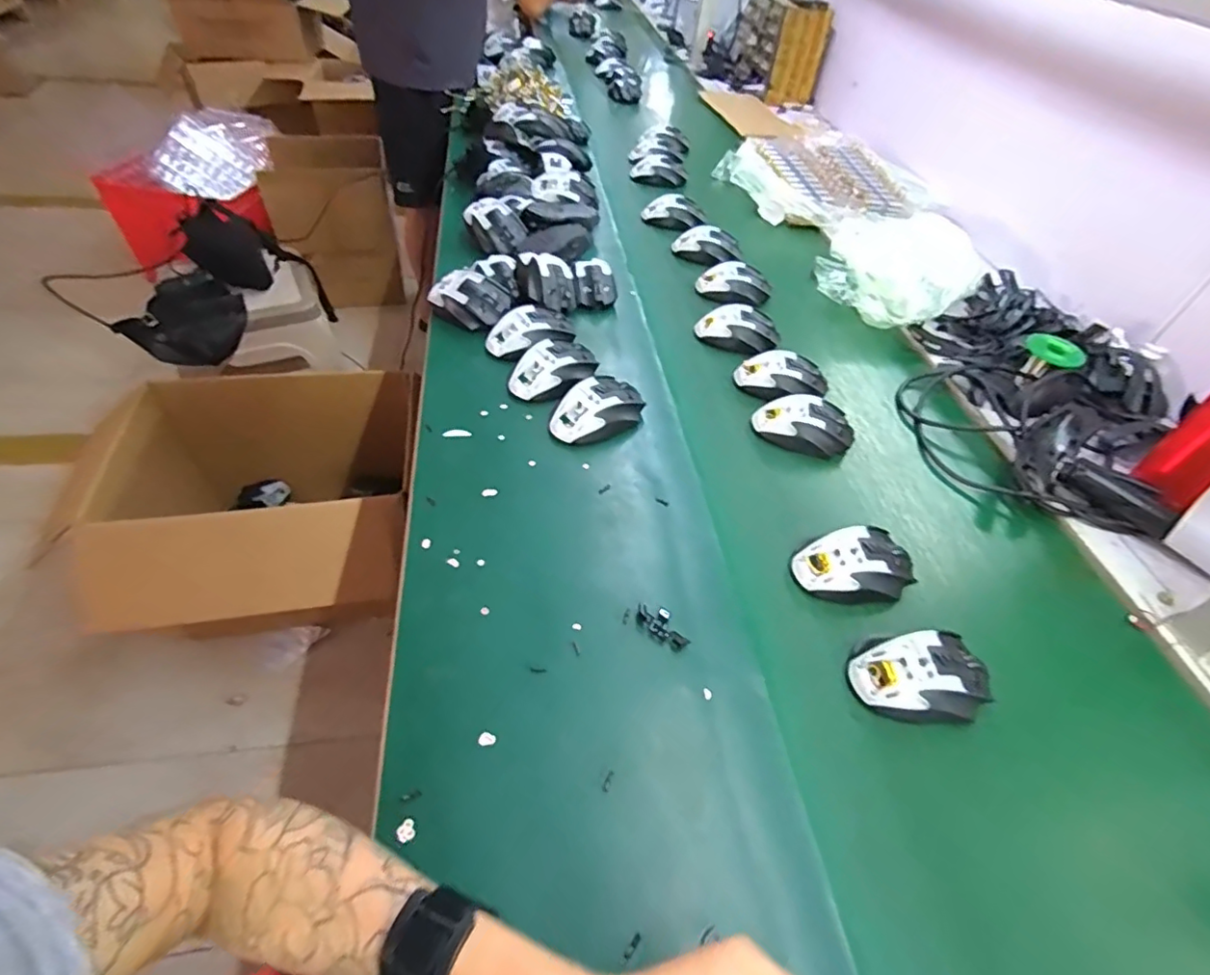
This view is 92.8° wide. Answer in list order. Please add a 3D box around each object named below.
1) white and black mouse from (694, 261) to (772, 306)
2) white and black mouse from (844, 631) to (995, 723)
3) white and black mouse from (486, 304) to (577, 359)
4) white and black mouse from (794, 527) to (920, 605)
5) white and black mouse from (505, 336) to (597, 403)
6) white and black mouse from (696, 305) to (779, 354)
[{"bbox_3d":[0.202,-0.318,0.896,0.118,0.036,0.072,11,48,3],"label":"white and black mouse"},{"bbox_3d":[0.266,0.157,0.481,0.109,0.032,0.066,-1,49,-8],"label":"white and black mouse"},{"bbox_3d":[-0.094,-0.198,0.743,0.117,0.038,0.073,-13,51,-18],"label":"white and black mouse"},{"bbox_3d":[0.244,0.074,0.553,0.116,0.035,0.066,-7,50,-13],"label":"white and black mouse"},{"bbox_3d":[-0.059,-0.144,0.697,0.083,0.031,0.111,34,53,22],"label":"white and black mouse"},{"bbox_3d":[0.187,-0.223,0.805,0.112,0.036,0.070,16,49,8],"label":"white and black mouse"}]

